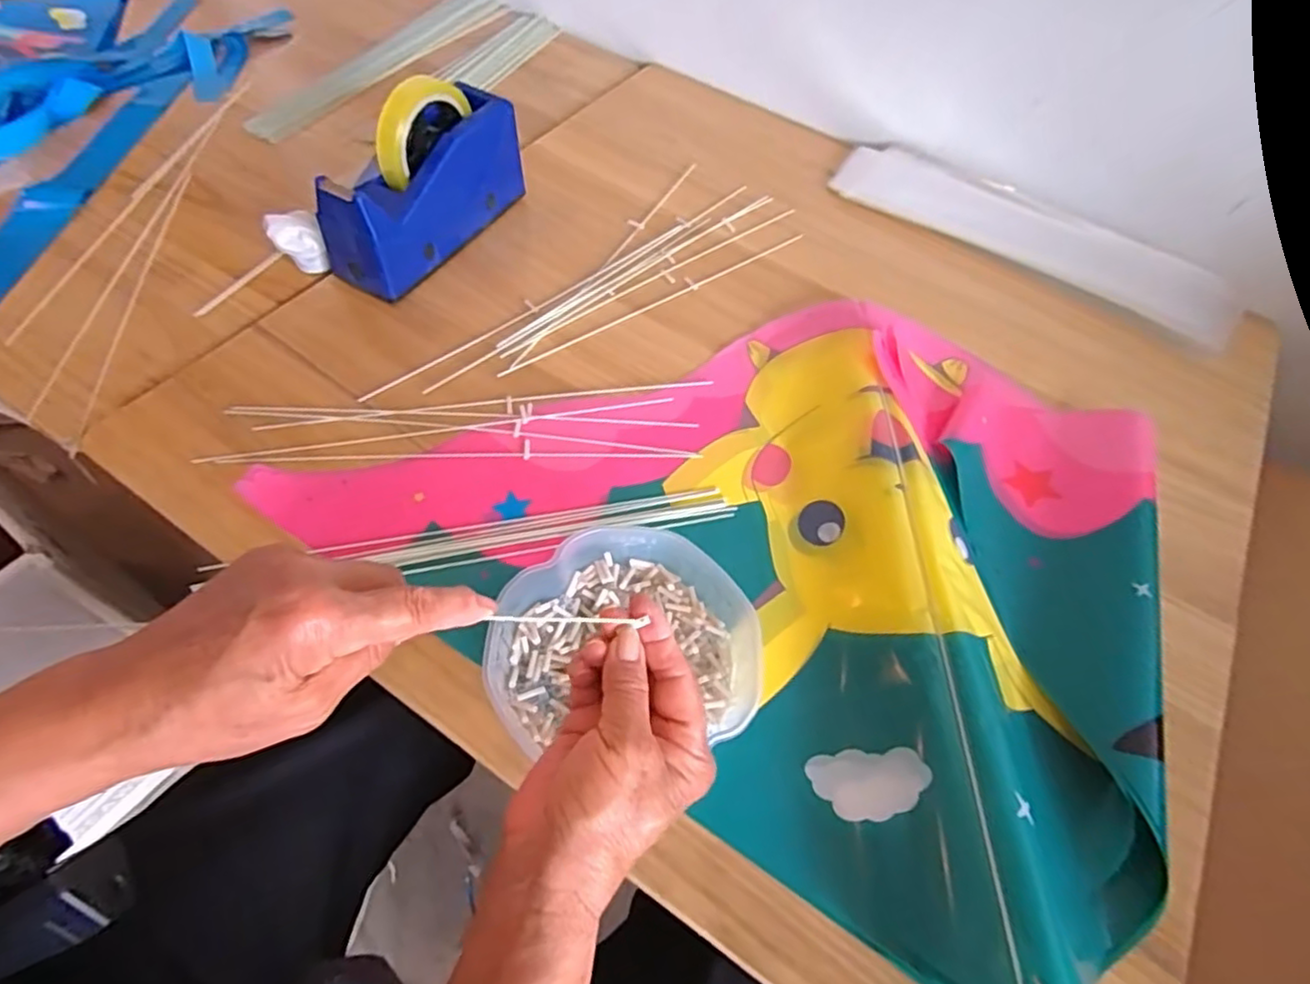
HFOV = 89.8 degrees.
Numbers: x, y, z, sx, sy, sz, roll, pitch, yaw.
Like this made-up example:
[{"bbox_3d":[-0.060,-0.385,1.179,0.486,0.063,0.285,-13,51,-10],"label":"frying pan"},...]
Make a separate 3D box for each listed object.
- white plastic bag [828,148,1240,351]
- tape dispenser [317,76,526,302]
[{"bbox_3d":[0.391,-0.269,0.688,0.413,0.023,0.100,29,59,14],"label":"white plastic bag"},{"bbox_3d":[-0.203,-0.276,0.577,0.063,0.129,0.201,26,59,12],"label":"tape dispenser"}]

